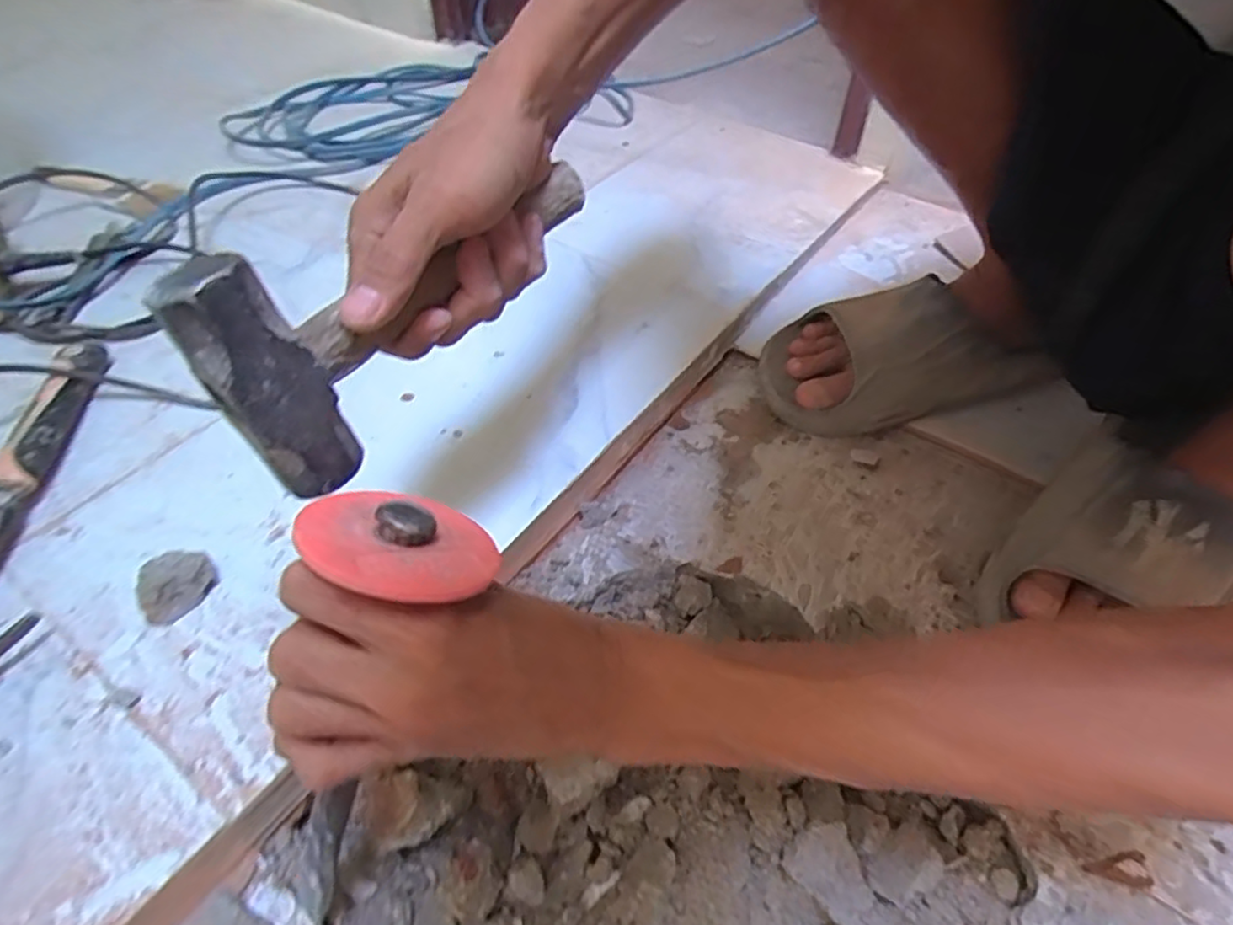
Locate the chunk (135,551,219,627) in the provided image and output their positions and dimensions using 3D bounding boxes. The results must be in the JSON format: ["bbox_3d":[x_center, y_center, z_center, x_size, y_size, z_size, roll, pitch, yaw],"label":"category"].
[{"bbox_3d":[-0.262,0.071,0.395,0.032,0.022,0.042,31,54,24],"label":"chunk"}]

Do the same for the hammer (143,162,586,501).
[{"bbox_3d":[-0.090,-0.084,0.319,0.044,0.094,0.217,30,54,20],"label":"hammer"}]

